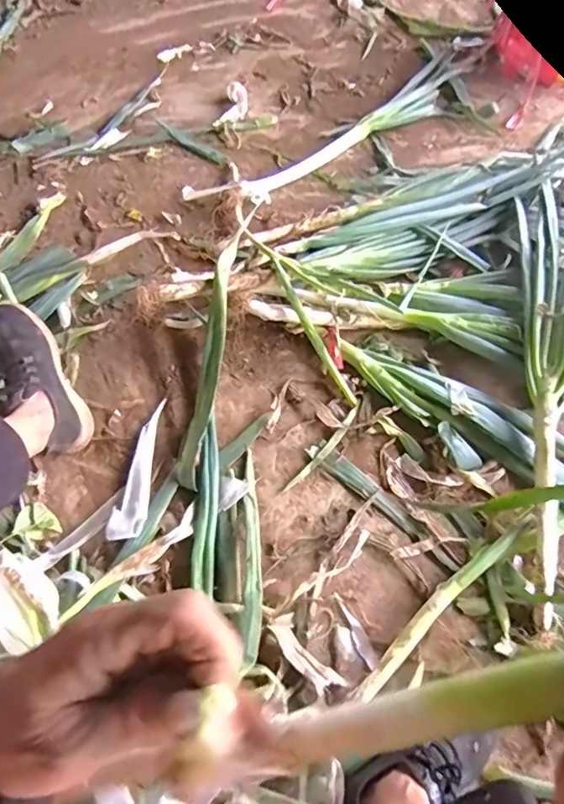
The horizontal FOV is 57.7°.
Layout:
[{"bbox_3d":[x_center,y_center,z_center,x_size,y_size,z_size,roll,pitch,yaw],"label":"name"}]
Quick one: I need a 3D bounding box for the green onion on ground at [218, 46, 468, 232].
[{"bbox_3d":[0.196,-0.654,1.230,0.140,0.039,0.895,39,67,20],"label":"green onion on ground"}]

